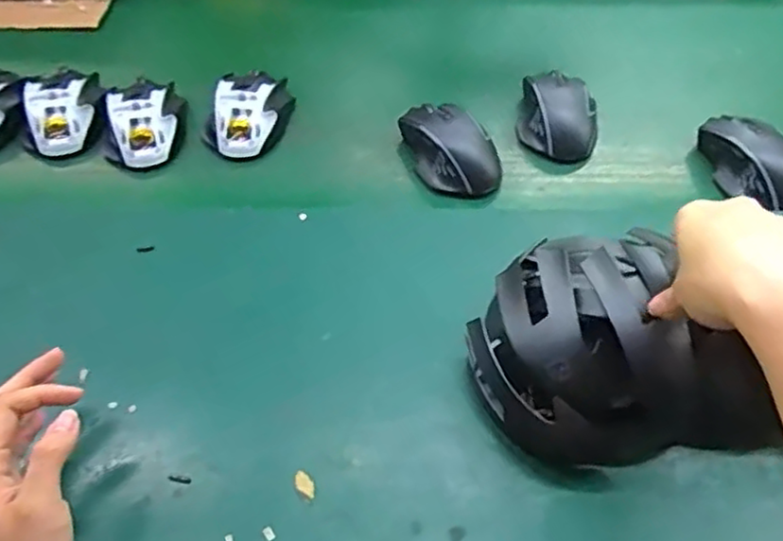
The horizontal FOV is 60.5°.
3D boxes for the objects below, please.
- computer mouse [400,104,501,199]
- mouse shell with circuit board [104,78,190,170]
[{"bbox_3d":[0.053,-0.113,0.619,0.071,0.044,0.111,-21,54,-16],"label":"computer mouse"},{"bbox_3d":[-0.233,-0.142,0.636,0.070,0.032,0.092,-9,52,-7],"label":"mouse shell with circuit board"}]

